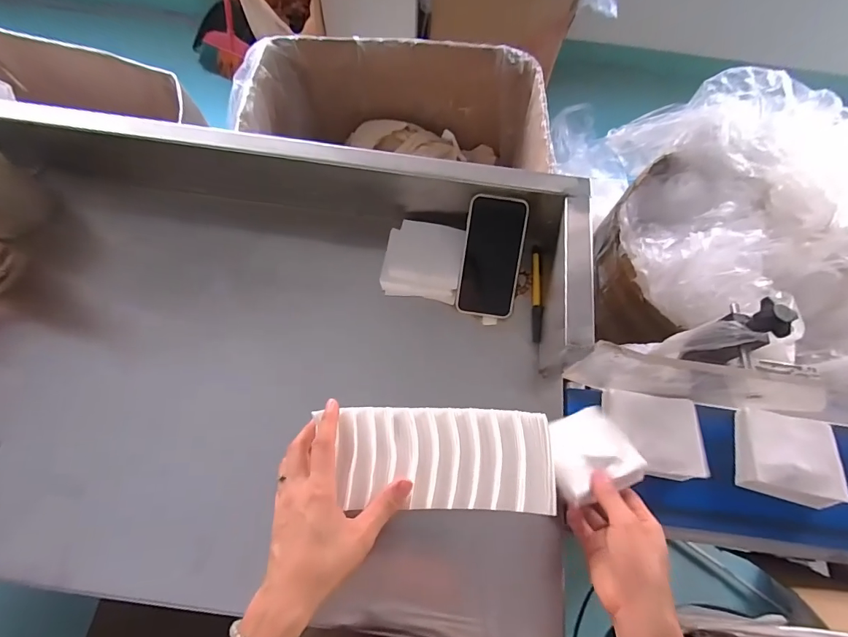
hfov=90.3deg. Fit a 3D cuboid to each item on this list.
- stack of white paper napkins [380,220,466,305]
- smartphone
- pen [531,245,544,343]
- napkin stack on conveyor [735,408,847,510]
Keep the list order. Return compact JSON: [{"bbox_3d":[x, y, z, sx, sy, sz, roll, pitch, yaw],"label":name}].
[{"bbox_3d":[-0.001,-0.080,0.571,0.104,0.017,0.105,7,79,12],"label":"stack of white paper napkins"},{"bbox_3d":[0.089,-0.079,0.550,0.074,0.017,0.153,7,101,0],"label":"smartphone"},{"bbox_3d":[0.155,-0.036,0.576,0.014,0.010,0.141,7,68,0],"label":"pen"},{"bbox_3d":[0.425,0.159,0.491,0.106,0.034,0.099,13,68,3],"label":"napkin stack on conveyor"}]

